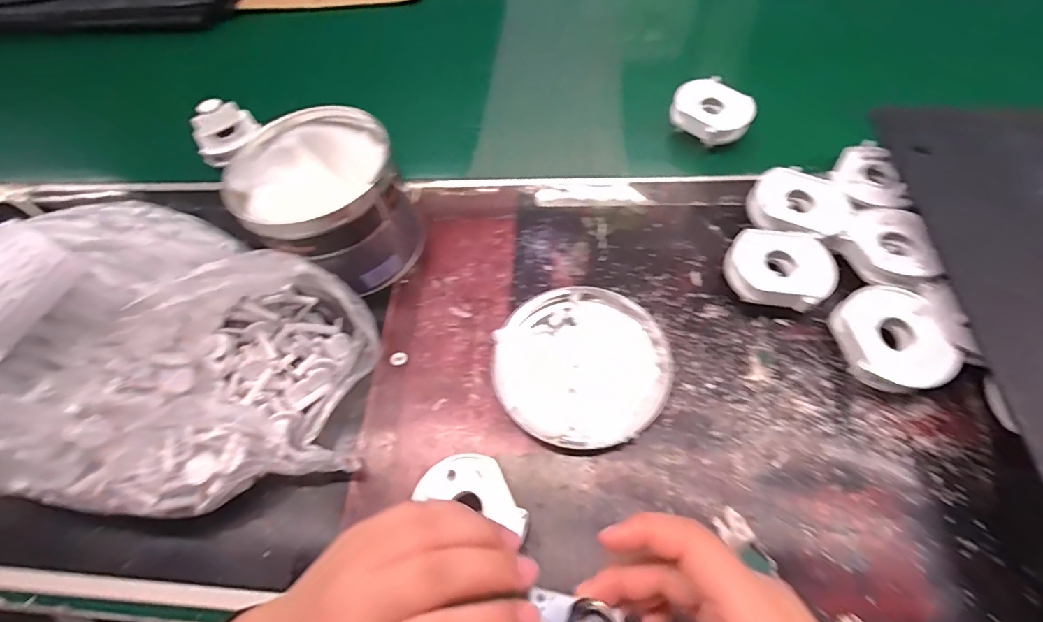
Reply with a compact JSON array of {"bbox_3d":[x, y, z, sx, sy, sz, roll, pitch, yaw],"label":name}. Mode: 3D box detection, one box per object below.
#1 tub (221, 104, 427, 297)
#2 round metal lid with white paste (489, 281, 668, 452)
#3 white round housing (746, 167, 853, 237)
[{"bbox_3d":[-0.160,-0.092,0.407,0.126,0.097,0.134,-2,59,4],"label":"tub"},{"bbox_3d":[0.045,0.039,0.363,0.126,0.017,0.128,-2,59,4],"label":"round metal lid with white paste"},{"bbox_3d":[0.228,-0.088,0.389,0.073,0.021,0.054,13,62,13],"label":"white round housing"}]

